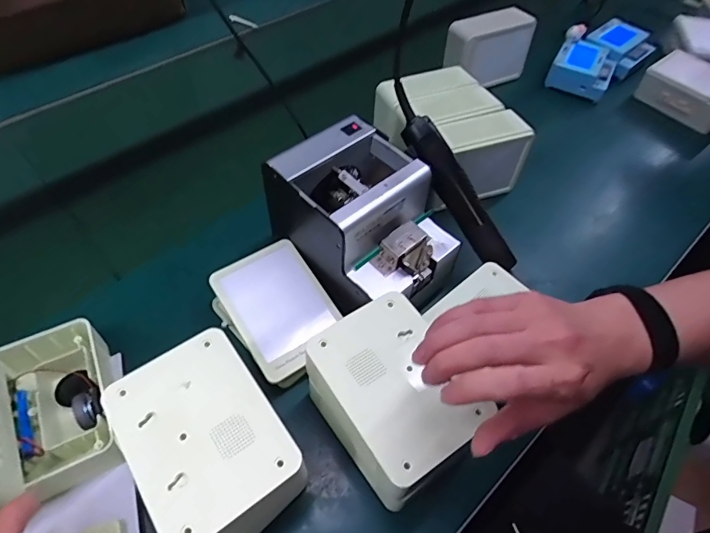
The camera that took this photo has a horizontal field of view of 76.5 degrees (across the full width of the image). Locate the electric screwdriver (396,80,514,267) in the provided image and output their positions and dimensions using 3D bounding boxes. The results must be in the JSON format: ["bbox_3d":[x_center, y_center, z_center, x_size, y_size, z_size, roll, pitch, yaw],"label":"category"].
[{"bbox_3d":[0.107,-0.094,0.507,0.030,0.033,0.230,-38,99,-25],"label":"electric screwdriver"}]

